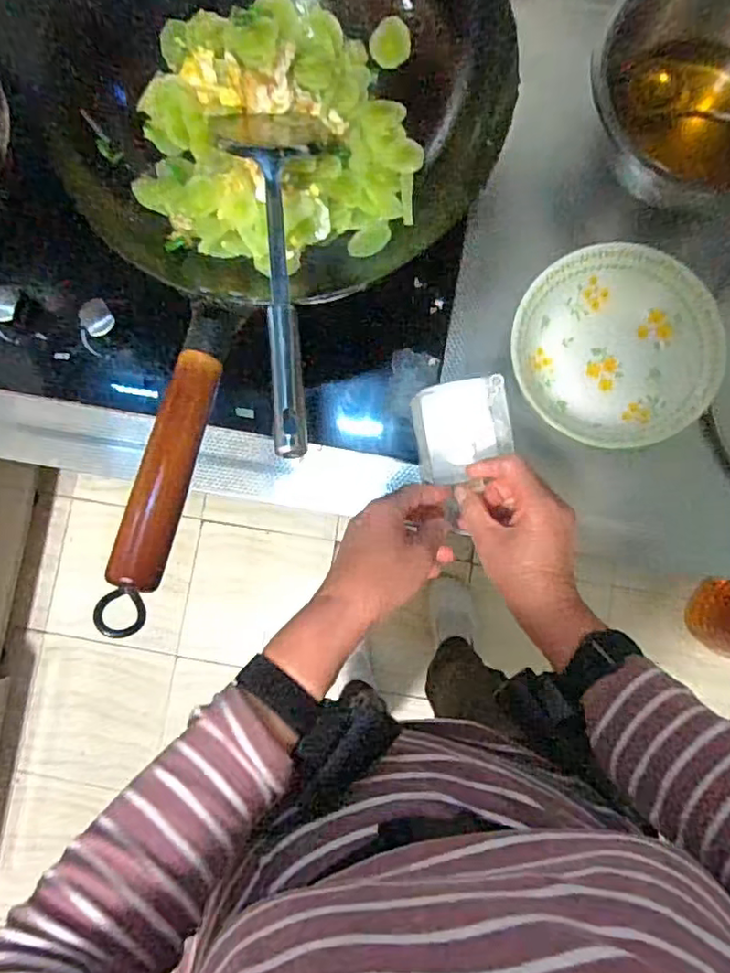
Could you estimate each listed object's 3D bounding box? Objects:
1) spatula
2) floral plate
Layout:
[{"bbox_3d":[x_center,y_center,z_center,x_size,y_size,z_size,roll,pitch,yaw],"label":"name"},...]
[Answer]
[{"bbox_3d":[-0.057,-0.166,0.439,0.096,0.040,0.308,-7,65,1],"label":"spatula"},{"bbox_3d":[0.215,-0.119,0.541,0.172,0.057,0.168,0,85,2],"label":"floral plate"}]

